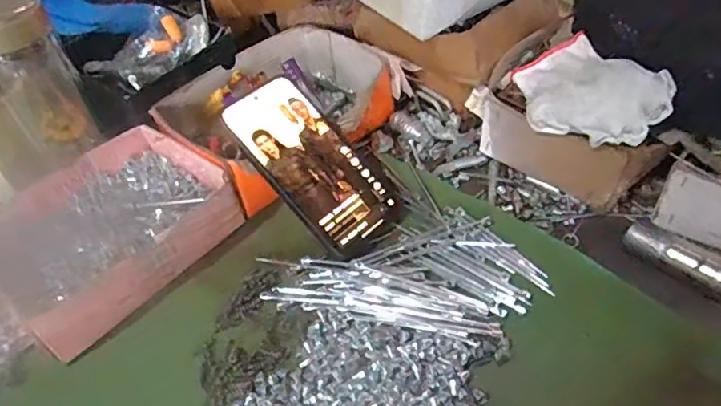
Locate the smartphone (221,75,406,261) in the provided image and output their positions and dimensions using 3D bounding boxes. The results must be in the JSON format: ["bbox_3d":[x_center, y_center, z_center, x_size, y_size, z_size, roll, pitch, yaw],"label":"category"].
[{"bbox_3d":[-0.037,-0.032,0.448,0.077,0.006,0.160,-37,82,-25],"label":"smartphone"}]

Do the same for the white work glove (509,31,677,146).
[{"bbox_3d":[0.166,-0.083,0.422,0.077,0.048,0.116,-25,49,-17],"label":"white work glove"}]

